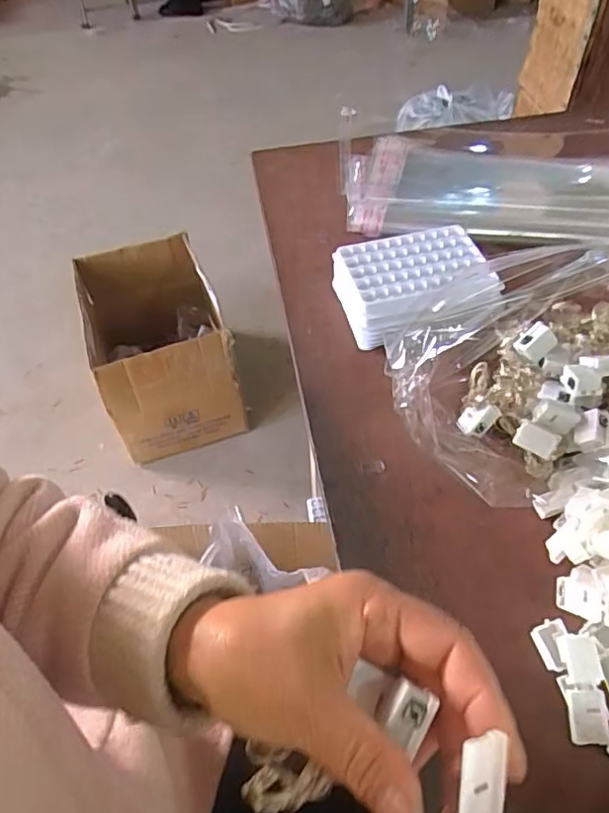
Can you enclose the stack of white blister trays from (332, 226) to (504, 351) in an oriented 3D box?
[{"bbox_3d":[0.097,-0.108,0.512,0.131,0.043,0.117,-9,52,-3],"label":"stack of white blister trays"}]

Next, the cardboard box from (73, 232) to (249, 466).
[{"bbox_3d":[-0.334,-0.139,1.323,0.273,0.304,0.425,-19,53,-11],"label":"cardboard box"}]

